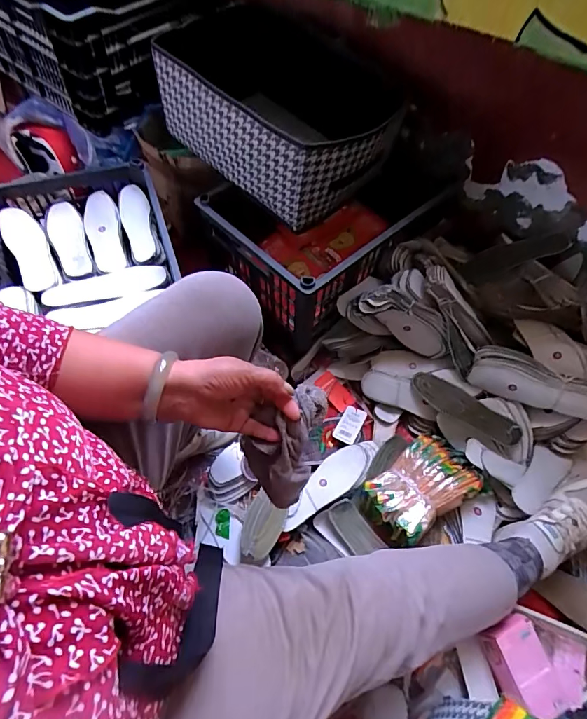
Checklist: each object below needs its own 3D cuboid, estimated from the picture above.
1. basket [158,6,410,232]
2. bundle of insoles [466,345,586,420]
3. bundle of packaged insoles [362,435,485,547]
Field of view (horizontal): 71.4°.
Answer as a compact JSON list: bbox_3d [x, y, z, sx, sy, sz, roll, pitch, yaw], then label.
[{"bbox_3d":[-0.057,-0.464,0.802,0.223,0.170,0.459,-37,67,-21],"label":"basket"},{"bbox_3d":[0.480,0.048,0.822,0.238,0.077,0.083,25,62,12],"label":"bundle of insoles"},{"bbox_3d":[0.229,0.236,0.755,0.195,0.069,0.137,-29,64,-18],"label":"bundle of packaged insoles"}]

